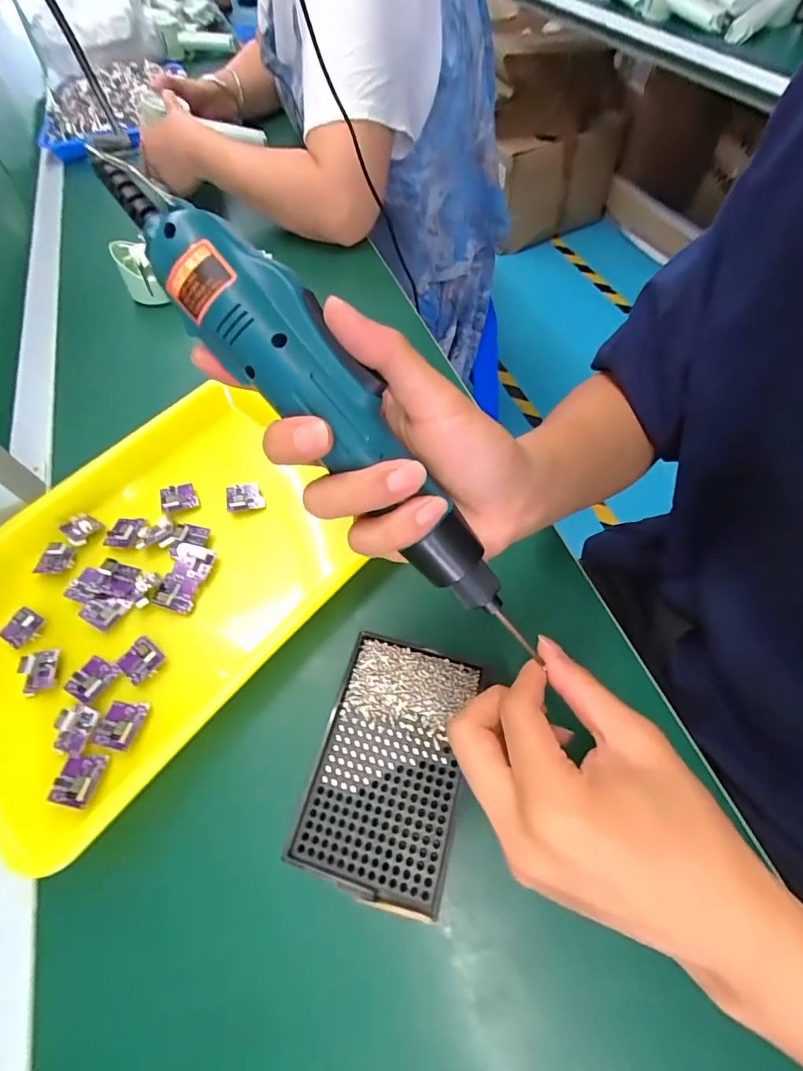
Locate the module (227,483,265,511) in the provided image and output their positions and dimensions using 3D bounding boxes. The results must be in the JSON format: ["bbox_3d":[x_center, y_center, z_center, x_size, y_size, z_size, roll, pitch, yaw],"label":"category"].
[{"bbox_3d":[-0.133,-0.033,0.397,0.030,0.011,0.024,-13,59,-4],"label":"module"}]

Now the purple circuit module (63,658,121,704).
[{"bbox_3d":[-0.213,0.097,0.319,0.026,0.010,0.027,18,62,14],"label":"purple circuit module"}]

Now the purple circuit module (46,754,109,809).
[{"bbox_3d":[-0.202,0.150,0.288,0.028,0.008,0.028,2,60,5],"label":"purple circuit module"}]

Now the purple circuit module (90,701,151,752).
[{"bbox_3d":[-0.185,0.122,0.304,0.027,0.008,0.029,8,60,9],"label":"purple circuit module"}]

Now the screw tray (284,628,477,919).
[{"bbox_3d":[-0.007,0.140,0.295,0.085,0.033,0.136,12,61,11],"label":"screw tray"}]

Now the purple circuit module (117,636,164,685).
[{"bbox_3d":[-0.185,0.085,0.326,0.030,0.010,0.026,34,67,21],"label":"purple circuit module"}]

